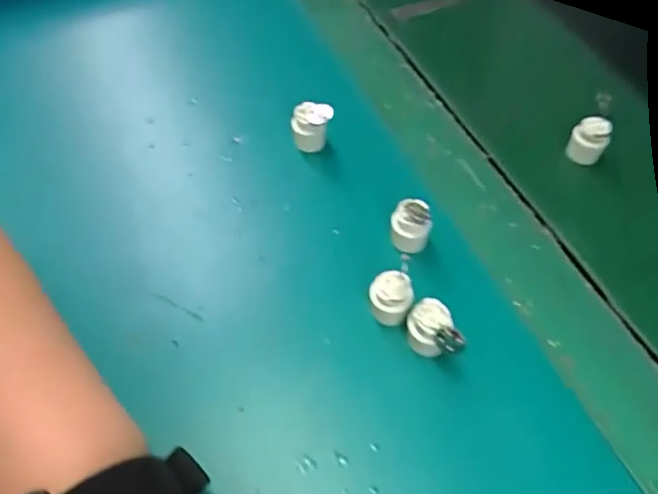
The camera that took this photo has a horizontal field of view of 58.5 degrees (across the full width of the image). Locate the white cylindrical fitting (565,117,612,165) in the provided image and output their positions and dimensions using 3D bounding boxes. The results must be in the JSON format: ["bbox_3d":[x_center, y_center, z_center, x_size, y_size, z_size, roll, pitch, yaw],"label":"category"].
[{"bbox_3d":[0.171,-0.069,0.388,0.023,0.032,0.017,23,56,16],"label":"white cylindrical fitting"}]

